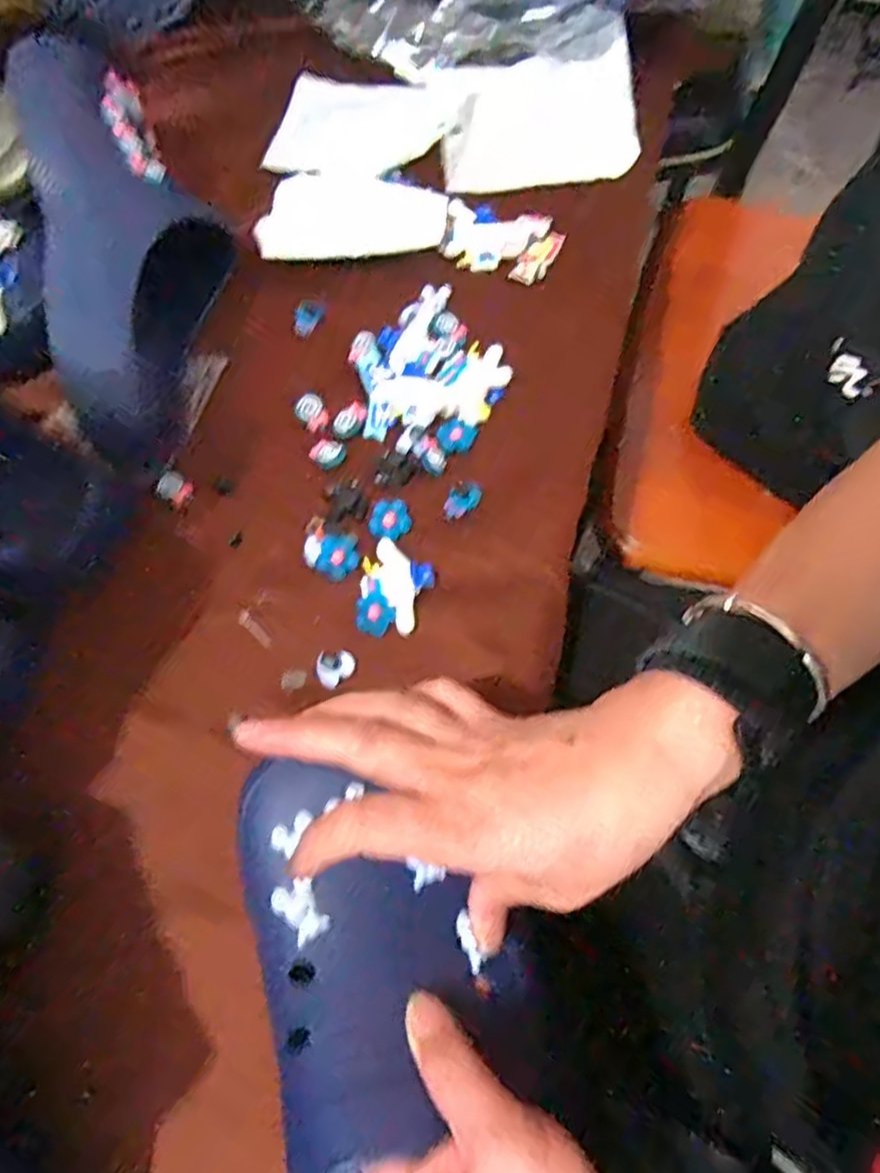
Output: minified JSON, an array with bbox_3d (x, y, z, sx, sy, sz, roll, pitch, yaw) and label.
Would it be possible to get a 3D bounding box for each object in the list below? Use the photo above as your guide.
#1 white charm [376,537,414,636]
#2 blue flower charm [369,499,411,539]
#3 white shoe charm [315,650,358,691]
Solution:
[{"bbox_3d":[-0.025,-0.002,0.426,0.019,0.006,0.061,-9,69,-1],"label":"white charm"},{"bbox_3d":[-0.030,-0.041,0.438,0.025,0.004,0.025,-1,69,2],"label":"blue flower charm"},{"bbox_3d":[-0.061,0.045,0.415,0.023,0.007,0.022,-1,69,2],"label":"white shoe charm"}]

